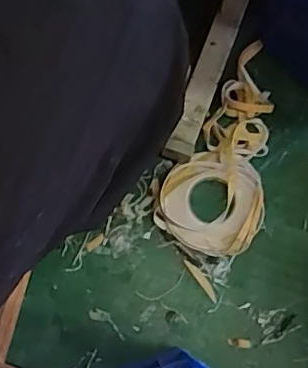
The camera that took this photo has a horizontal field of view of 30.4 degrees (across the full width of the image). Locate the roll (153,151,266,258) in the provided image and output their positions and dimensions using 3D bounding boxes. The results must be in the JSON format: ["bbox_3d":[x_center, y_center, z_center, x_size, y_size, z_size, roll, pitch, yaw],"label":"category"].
[{"bbox_3d":[0.095,0.030,0.934,0.167,0.034,0.161,0,77,-1],"label":"roll"}]

